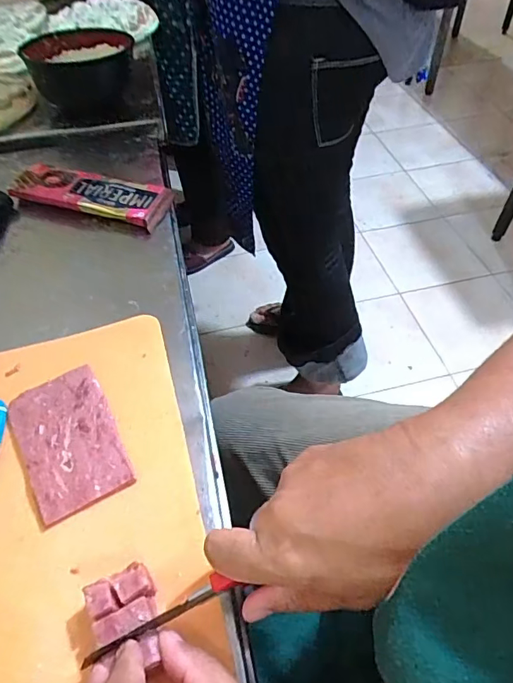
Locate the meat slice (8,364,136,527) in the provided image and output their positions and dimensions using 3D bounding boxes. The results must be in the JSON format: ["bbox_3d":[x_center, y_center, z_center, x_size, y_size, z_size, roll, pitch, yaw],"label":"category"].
[{"bbox_3d":[-0.133,0.067,0.340,0.065,0.008,0.105,-23,53,-17],"label":"meat slice"}]

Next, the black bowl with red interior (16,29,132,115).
[{"bbox_3d":[-0.231,-0.361,0.648,0.131,0.073,0.106,-15,51,-11],"label":"black bowl with red interior"}]

